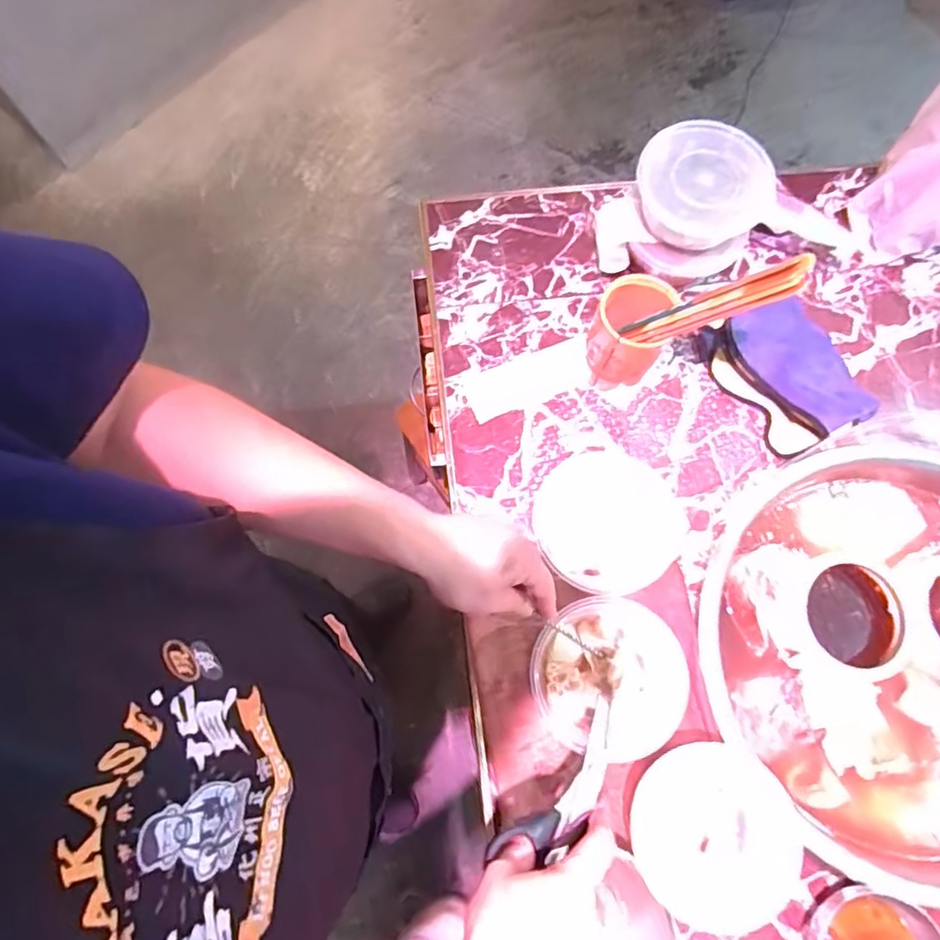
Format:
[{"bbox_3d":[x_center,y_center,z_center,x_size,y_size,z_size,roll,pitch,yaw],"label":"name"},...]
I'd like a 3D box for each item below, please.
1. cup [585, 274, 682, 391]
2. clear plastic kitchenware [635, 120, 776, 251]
[{"bbox_3d":[0.165,-0.141,0.641,0.072,0.115,0.082,20,75,3],"label":"cup"},{"bbox_3d":[0.247,-0.305,0.635,0.135,0.035,0.120,3,86,3],"label":"clear plastic kitchenware"}]

